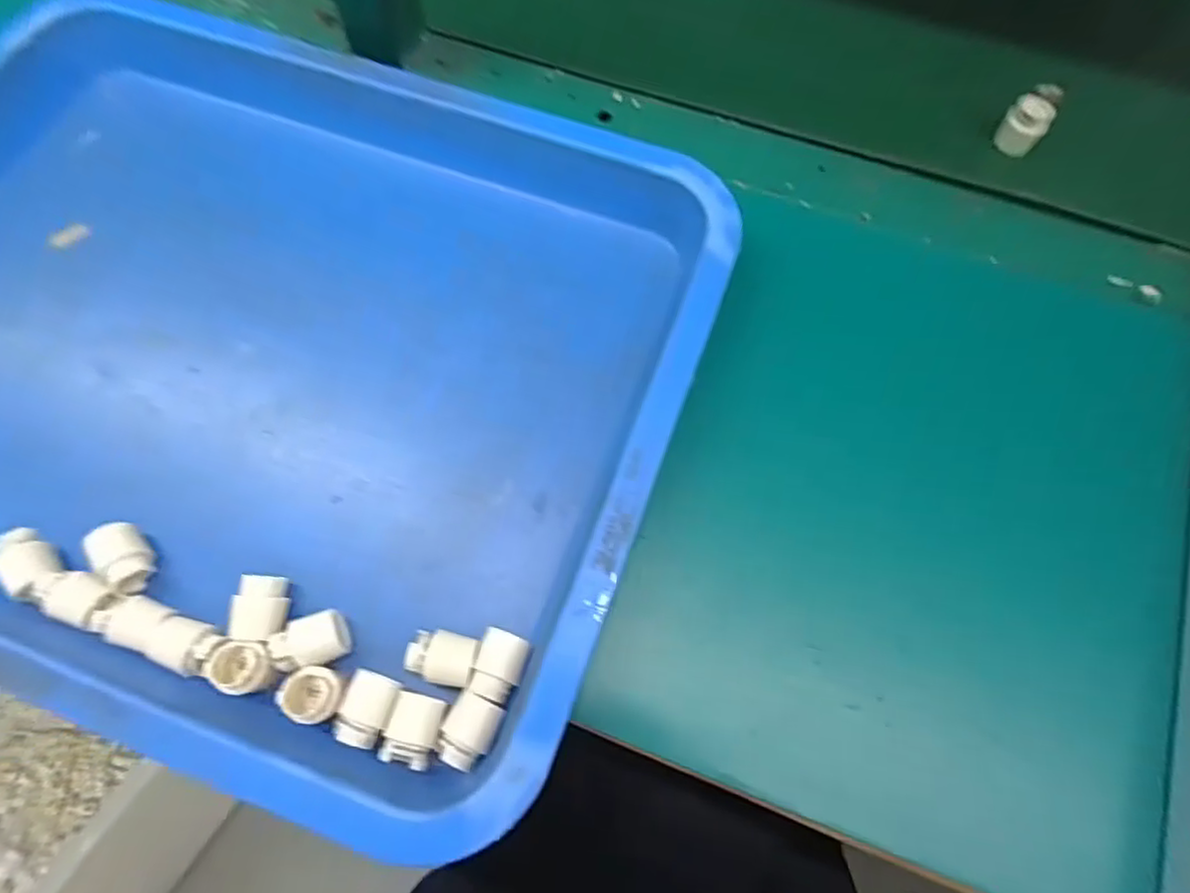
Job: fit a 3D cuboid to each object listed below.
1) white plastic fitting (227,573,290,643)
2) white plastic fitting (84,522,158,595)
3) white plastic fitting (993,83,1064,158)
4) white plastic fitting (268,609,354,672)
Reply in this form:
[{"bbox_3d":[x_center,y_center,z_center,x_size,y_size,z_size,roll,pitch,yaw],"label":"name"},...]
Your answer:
[{"bbox_3d":[-0.143,0.070,0.277,0.019,0.016,0.027,4,68,0],"label":"white plastic fitting"},{"bbox_3d":[-0.206,0.049,0.284,0.018,0.018,0.027,-33,73,-14],"label":"white plastic fitting"},{"bbox_3d":[0.259,-0.194,0.387,0.025,0.030,0.026,1,68,-2],"label":"white plastic fitting"},{"bbox_3d":[-0.119,0.083,0.272,0.028,0.016,0.020,-22,70,-10],"label":"white plastic fitting"}]

